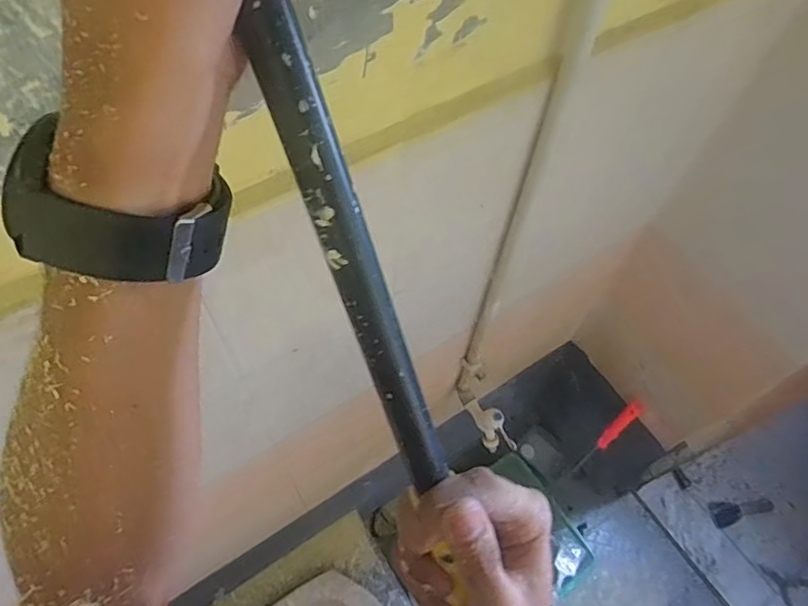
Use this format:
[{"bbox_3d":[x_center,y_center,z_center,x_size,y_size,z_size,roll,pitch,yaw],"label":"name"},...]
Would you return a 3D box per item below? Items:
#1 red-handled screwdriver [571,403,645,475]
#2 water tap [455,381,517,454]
[{"bbox_3d":[0.532,0.352,1.468,0.034,0.270,0.027,44,32,20],"label":"red-handled screwdriver"},{"bbox_3d":[0.163,0.232,1.132,0.032,0.101,0.163,-27,65,-17],"label":"water tap"}]

